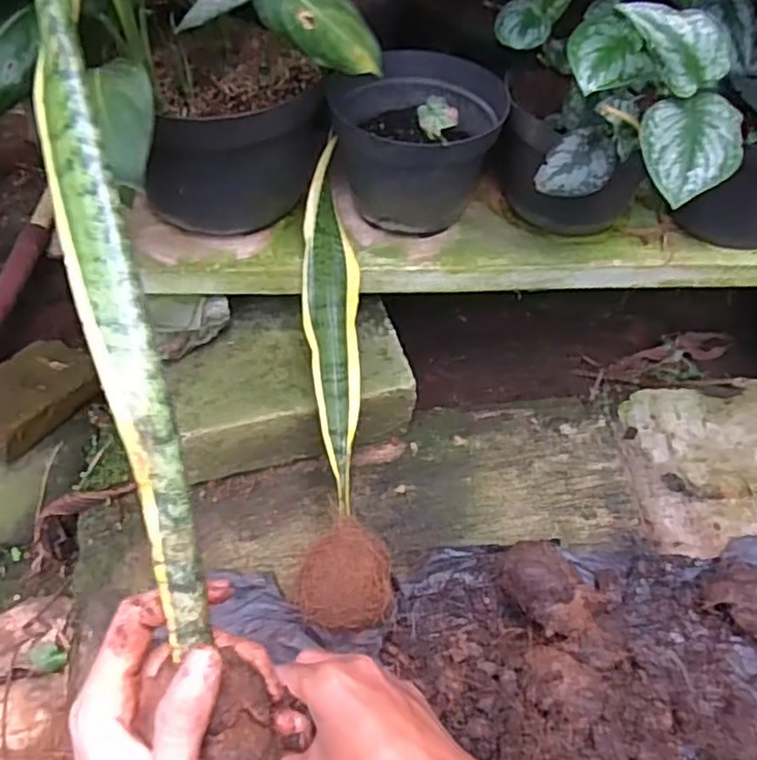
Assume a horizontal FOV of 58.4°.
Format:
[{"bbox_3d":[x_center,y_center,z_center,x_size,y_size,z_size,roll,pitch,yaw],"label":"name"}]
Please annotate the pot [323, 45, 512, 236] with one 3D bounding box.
[{"bbox_3d":[0.036,-0.244,0.682,0.158,0.150,0.181,8,53,5],"label":"pot"}]

